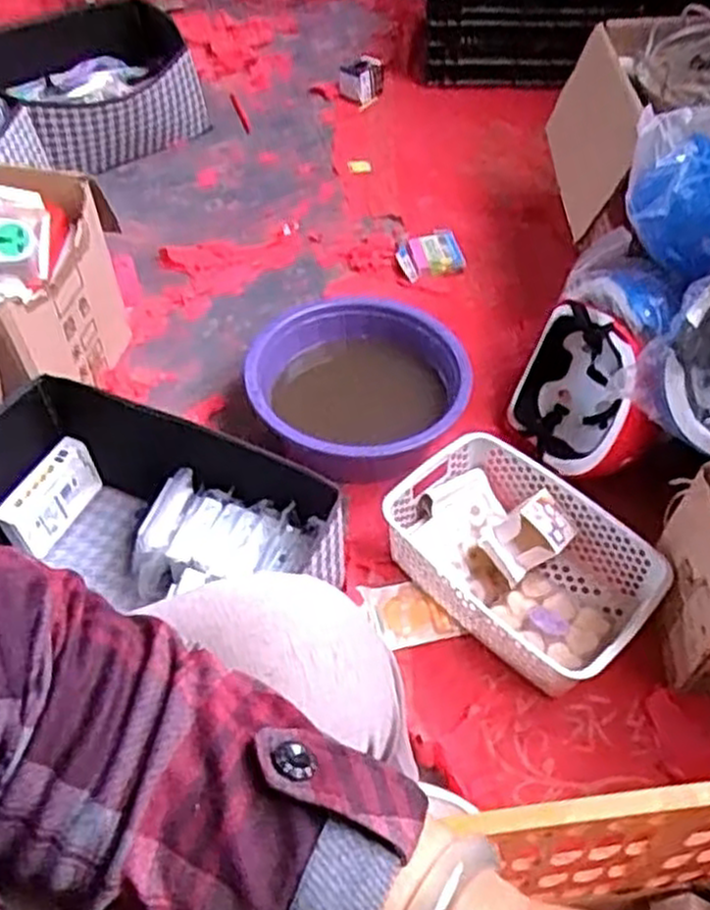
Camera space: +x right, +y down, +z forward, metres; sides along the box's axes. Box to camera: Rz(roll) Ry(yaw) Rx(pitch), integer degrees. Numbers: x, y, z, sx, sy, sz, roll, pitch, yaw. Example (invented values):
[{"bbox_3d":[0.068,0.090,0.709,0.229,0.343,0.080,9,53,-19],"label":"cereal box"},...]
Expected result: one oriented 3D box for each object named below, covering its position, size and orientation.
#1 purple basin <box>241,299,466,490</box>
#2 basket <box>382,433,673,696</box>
[{"bbox_3d":[0.003,-0.091,1.055,0.274,0.116,0.276,-1,50,1],"label":"purple basin"},{"bbox_3d":[0.191,0.122,0.913,0.203,0.104,0.299,-36,58,-25],"label":"basket"}]

